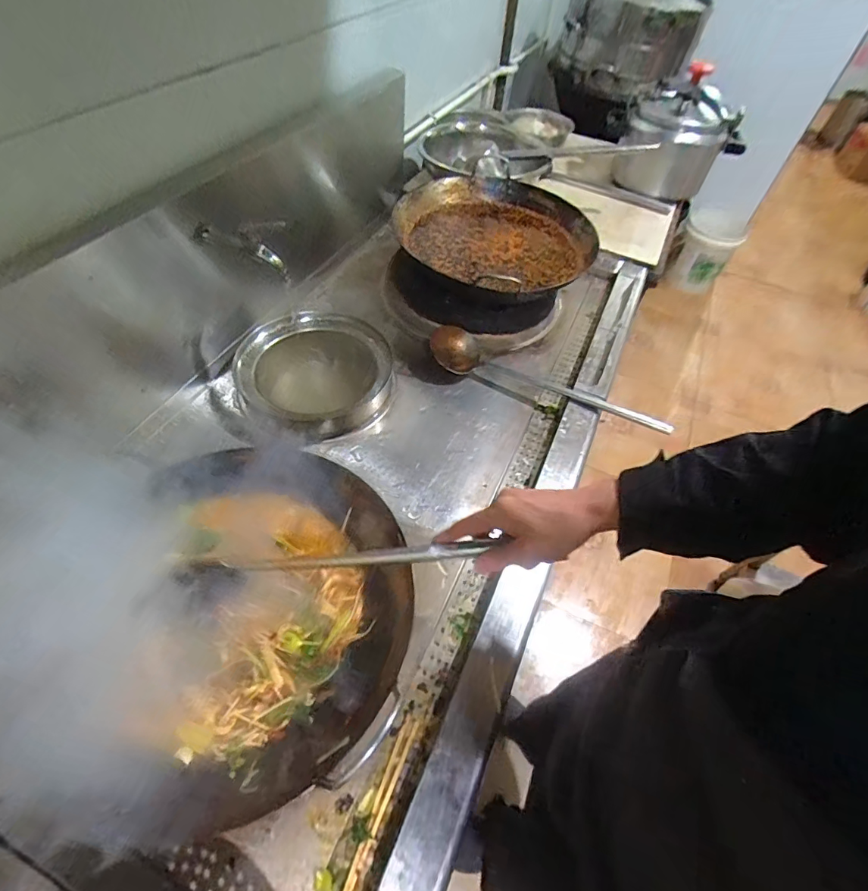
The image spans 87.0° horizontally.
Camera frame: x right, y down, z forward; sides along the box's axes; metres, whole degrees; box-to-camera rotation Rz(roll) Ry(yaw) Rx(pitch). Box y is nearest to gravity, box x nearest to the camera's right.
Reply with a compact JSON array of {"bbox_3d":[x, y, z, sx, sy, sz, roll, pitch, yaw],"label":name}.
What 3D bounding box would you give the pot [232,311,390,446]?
[{"bbox_3d":[-0.230,-0.130,0.946,0.287,0.132,0.284,3,53,-3],"label":"pot"}]

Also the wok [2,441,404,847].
[{"bbox_3d":[-0.218,0.193,0.550,0.340,0.113,0.384,-5,53,-9],"label":"wok"}]

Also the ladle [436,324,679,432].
[{"bbox_3d":[0.231,-0.137,0.967,0.519,0.064,0.101,20,54,10],"label":"ladle"}]

